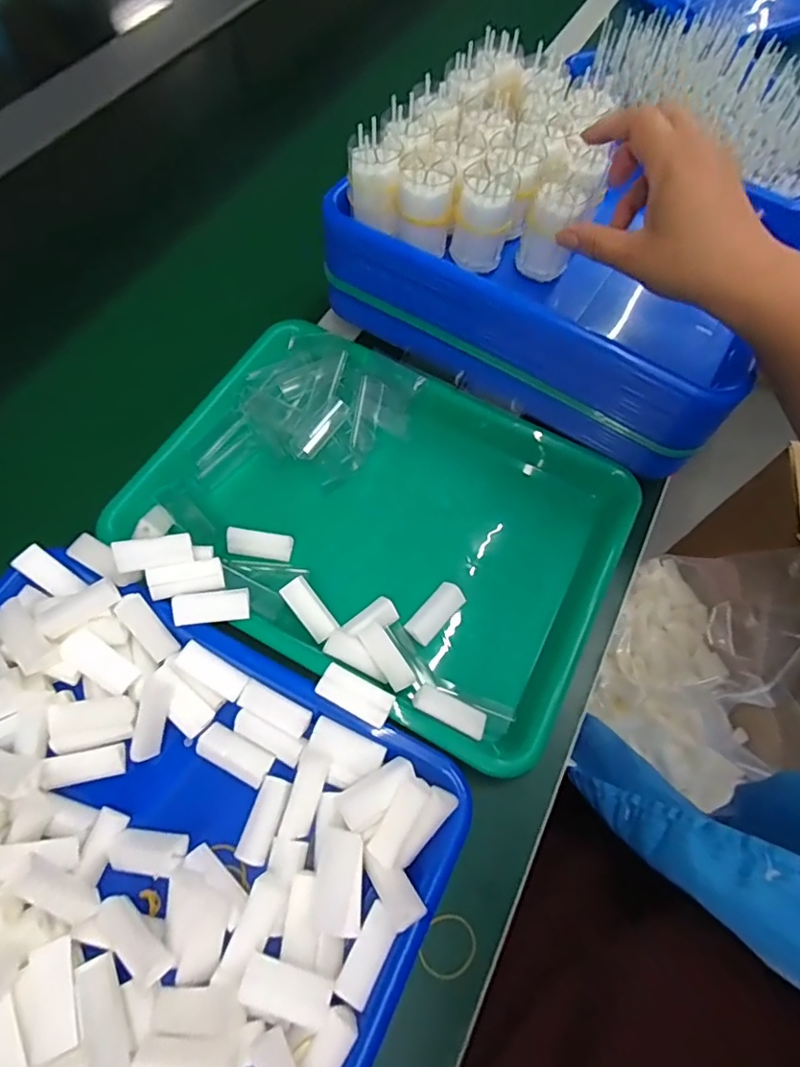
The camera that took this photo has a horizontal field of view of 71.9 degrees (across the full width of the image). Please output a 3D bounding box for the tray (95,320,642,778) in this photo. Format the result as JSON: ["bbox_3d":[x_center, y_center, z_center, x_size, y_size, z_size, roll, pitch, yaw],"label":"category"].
[{"bbox_3d":[-0.016,-0.011,0.414,0.334,0.049,0.243,26,65,9],"label":"tray"}]

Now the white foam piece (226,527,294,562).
[{"bbox_3d":[-0.101,0.008,0.398,0.046,0.006,0.021,6,96,-4],"label":"white foam piece"}]

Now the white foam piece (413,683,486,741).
[{"bbox_3d":[0.032,0.111,0.346,0.046,0.009,0.019,25,65,9],"label":"white foam piece"}]

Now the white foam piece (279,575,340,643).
[{"bbox_3d":[-0.060,0.051,0.372,0.019,0.011,0.044,-36,88,-19],"label":"white foam piece"}]

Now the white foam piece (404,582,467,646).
[{"bbox_3d":[0.025,0.056,0.387,0.020,0.013,0.045,40,68,15],"label":"white foam piece"}]

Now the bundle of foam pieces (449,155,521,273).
[{"bbox_3d":[0.059,-0.231,0.398,0.043,0.054,0.040,10,64,2],"label":"bundle of foam pieces"}]

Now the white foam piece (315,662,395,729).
[{"bbox_3d":[-0.027,0.099,0.337,0.045,0.016,0.021,28,66,10],"label":"white foam piece"}]

